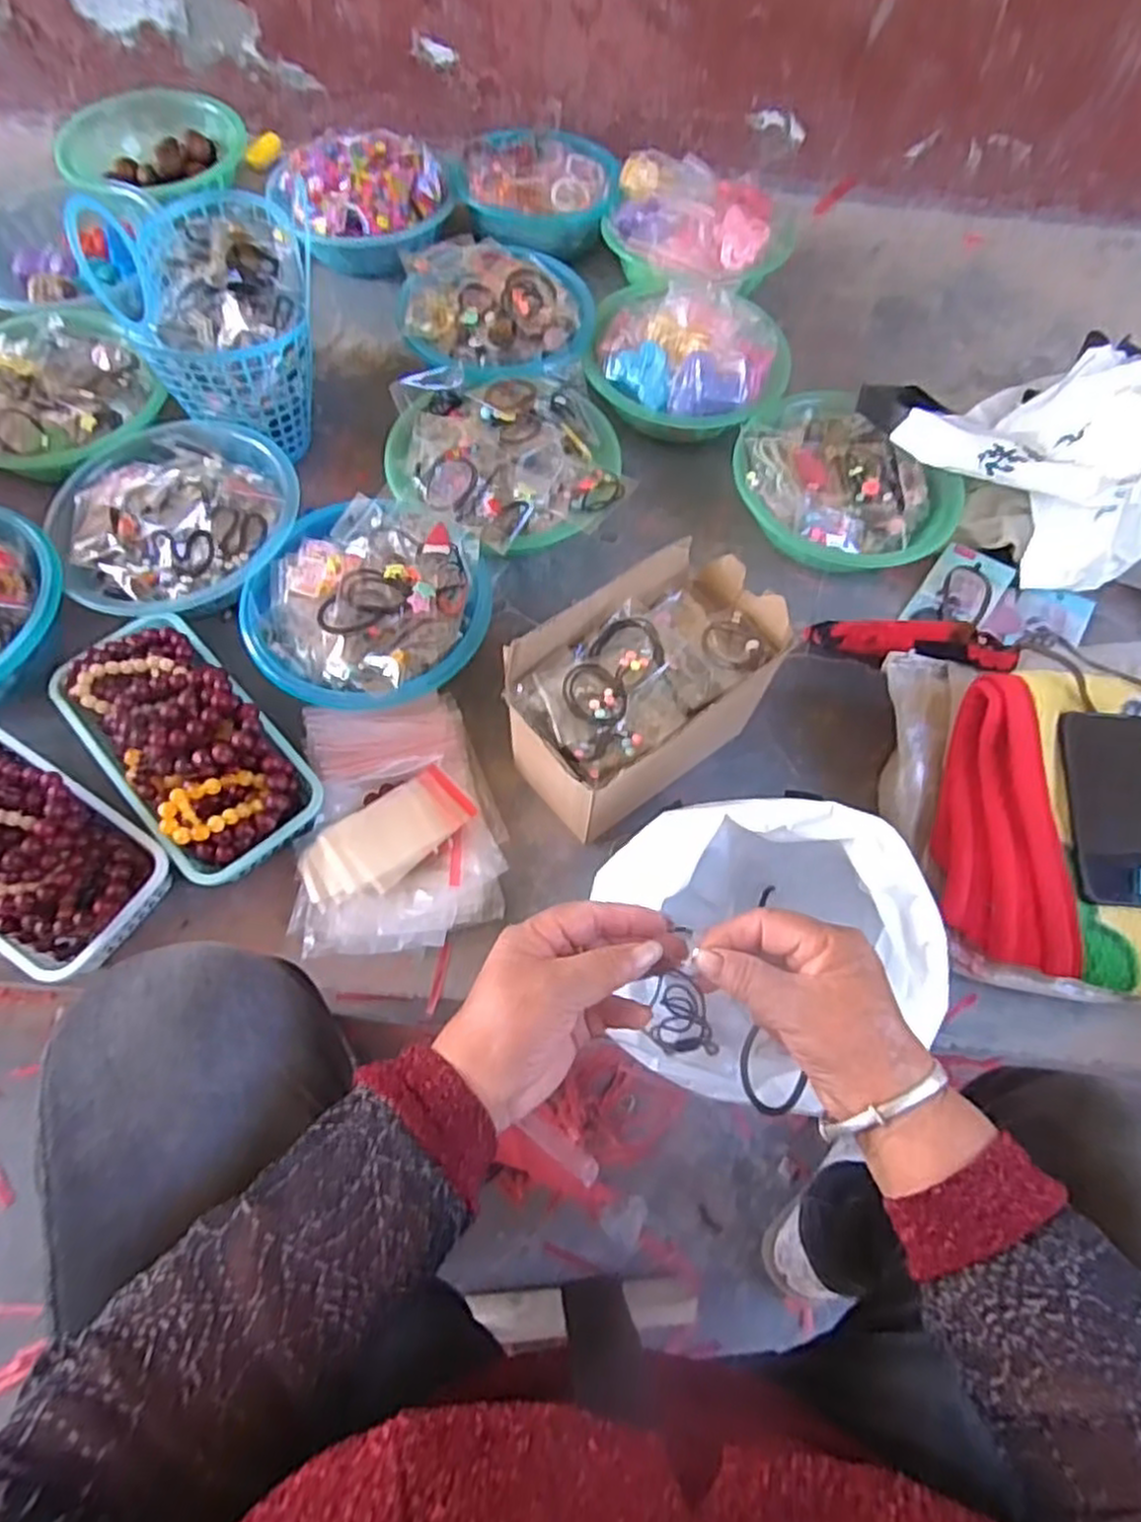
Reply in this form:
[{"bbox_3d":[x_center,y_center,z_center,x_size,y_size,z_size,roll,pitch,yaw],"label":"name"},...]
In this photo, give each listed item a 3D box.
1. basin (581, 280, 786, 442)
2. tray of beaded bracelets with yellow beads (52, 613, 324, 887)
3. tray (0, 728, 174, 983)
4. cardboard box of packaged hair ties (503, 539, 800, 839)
[{"bbox_3d":[0.136,-0.465,0.879,0.227,0.076,0.196,8,65,1],"label":"basin"},{"bbox_3d":[-0.337,-0.022,0.654,0.130,0.071,0.250,-39,72,-19],"label":"tray of beaded bracelets with yellow beads"},{"bbox_3d":[-0.460,0.064,0.619,0.252,0.110,0.130,31,67,12],"label":"tray"},{"bbox_3d":[0.059,-0.048,0.653,0.215,0.175,0.127,-35,71,-17],"label":"cardboard box of packaged hair ties"}]

